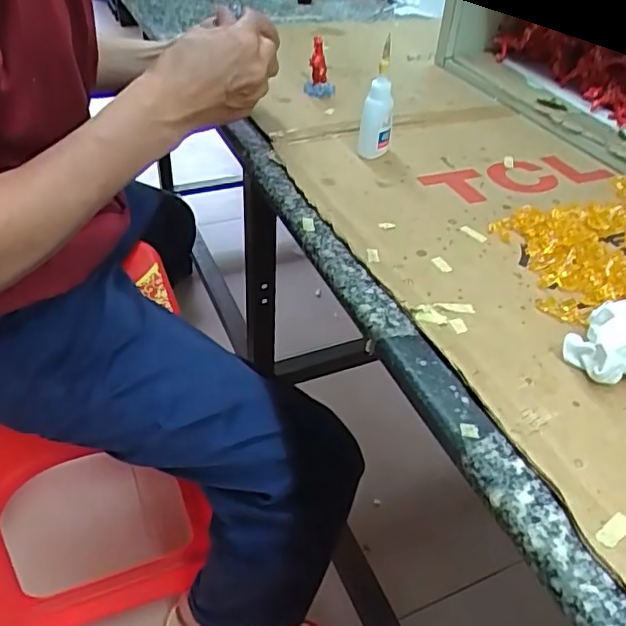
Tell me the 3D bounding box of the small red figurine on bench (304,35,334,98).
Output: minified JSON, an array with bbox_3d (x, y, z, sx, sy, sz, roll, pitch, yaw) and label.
[{"bbox_3d":[0.008,-0.244,0.581,0.029,0.049,0.031,6,41,3],"label":"small red figurine on bench"}]

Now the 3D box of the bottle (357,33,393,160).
[{"bbox_3d":[0.053,-0.168,0.475,0.024,0.087,0.024,10,41,6],"label":"bottle"}]

